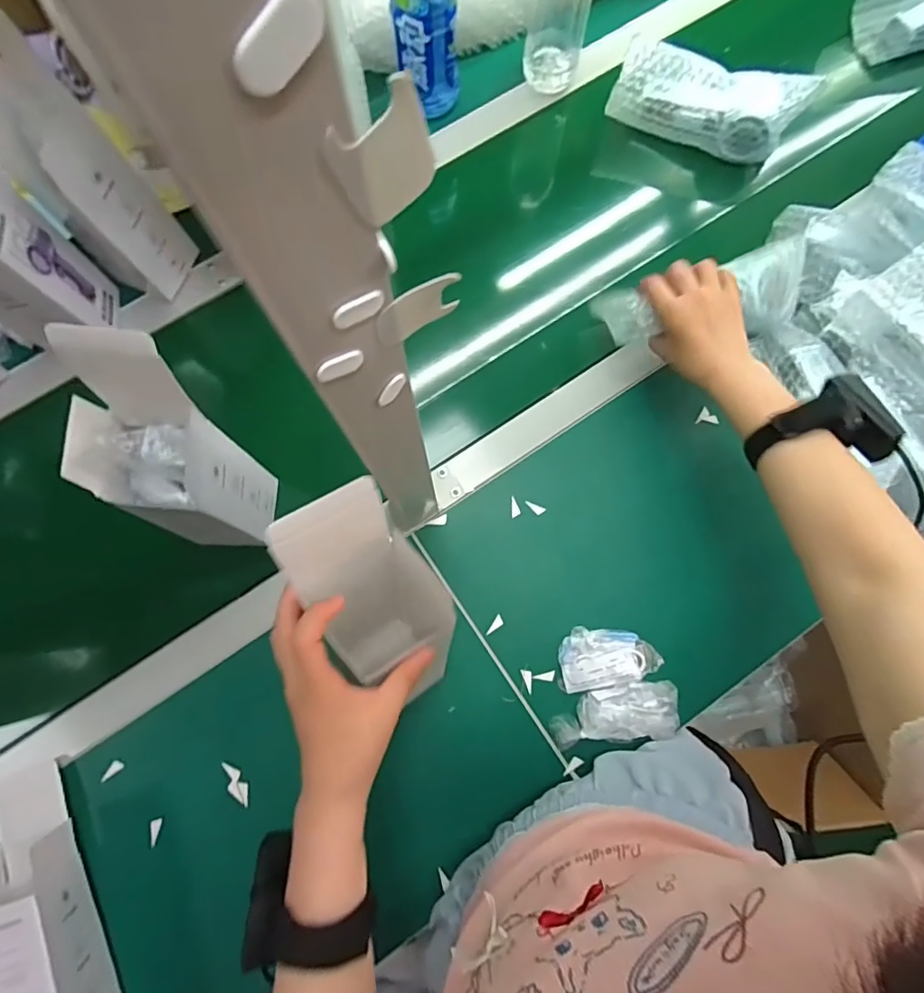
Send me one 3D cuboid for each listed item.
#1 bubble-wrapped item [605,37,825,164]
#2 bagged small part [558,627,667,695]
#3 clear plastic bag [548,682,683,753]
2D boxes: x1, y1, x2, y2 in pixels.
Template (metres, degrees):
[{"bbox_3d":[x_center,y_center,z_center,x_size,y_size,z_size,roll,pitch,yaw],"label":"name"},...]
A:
[{"bbox_3d":[0.272,-0.443,0.589,0.197,0.075,0.039,19,79,3],"label":"bubble-wrapped item"},{"bbox_3d":[0.141,0.152,0.504,0.095,0.018,0.056,-8,80,-3],"label":"bagged small part"},{"bbox_3d":[0.141,0.202,0.483,0.113,0.037,0.048,-9,80,-3],"label":"clear plastic bag"}]

